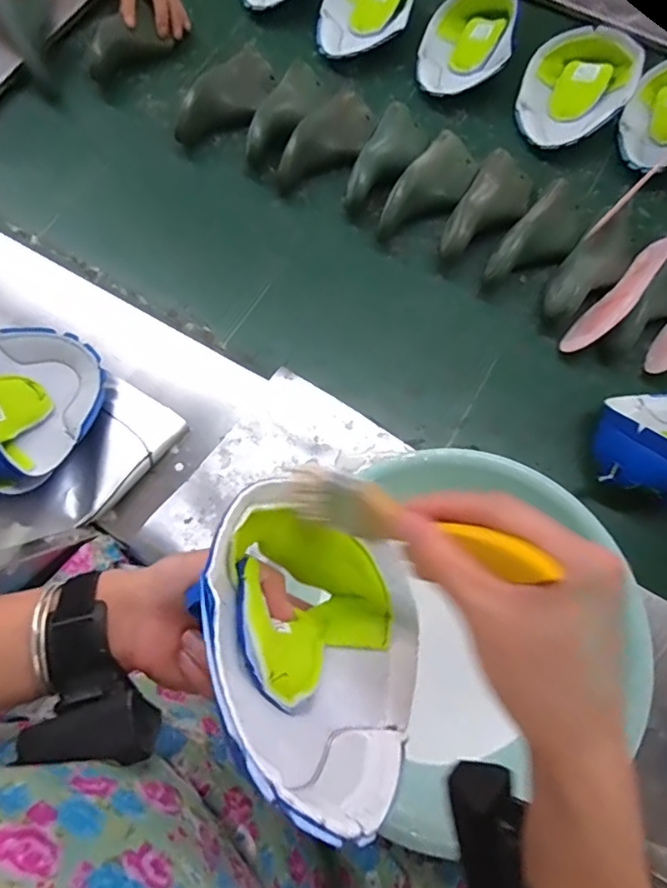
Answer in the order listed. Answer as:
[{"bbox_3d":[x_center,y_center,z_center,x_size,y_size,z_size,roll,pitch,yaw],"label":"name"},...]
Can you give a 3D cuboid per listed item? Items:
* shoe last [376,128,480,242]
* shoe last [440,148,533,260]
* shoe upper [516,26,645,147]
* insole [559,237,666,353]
[{"bbox_3d":[0.133,-0.345,0.717,0.079,0.060,0.182,31,76,9],"label":"shoe last"},{"bbox_3d":[0.206,-0.312,0.709,0.082,0.054,0.185,30,76,8],"label":"shoe last"},{"bbox_3d":[0.339,-0.501,0.754,0.147,0.068,0.159,35,77,9],"label":"shoe upper"},{"bbox_3d":[0.355,-0.183,0.659,0.183,0.060,0.010,-48,115,-2],"label":"insole"}]

